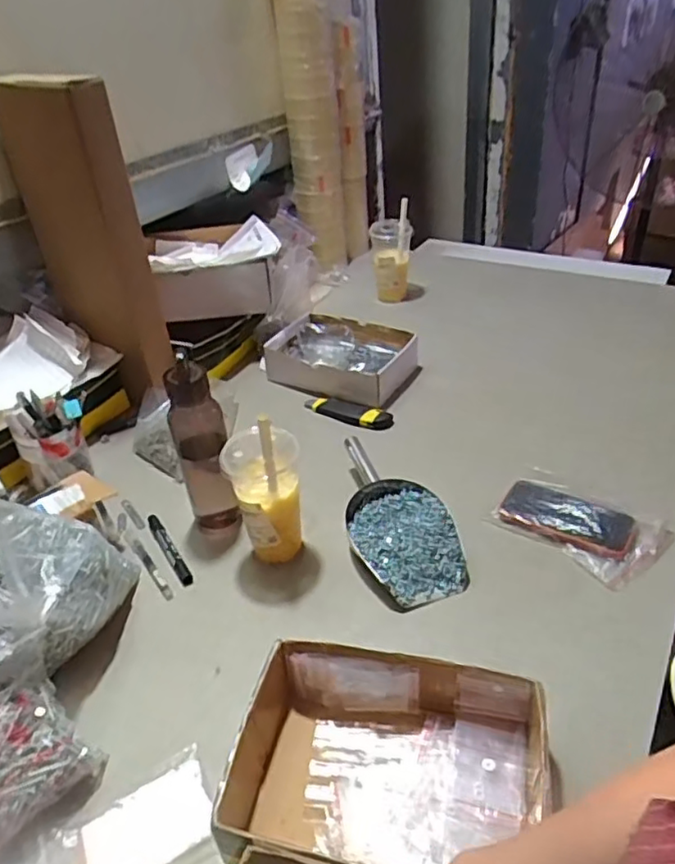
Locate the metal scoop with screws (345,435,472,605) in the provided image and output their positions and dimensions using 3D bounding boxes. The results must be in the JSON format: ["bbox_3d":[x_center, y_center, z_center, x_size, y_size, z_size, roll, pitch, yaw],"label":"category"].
[{"bbox_3d":[0.066,0.108,0.827,0.128,0.051,0.267,-15,37,-14],"label":"metal scoop with screws"}]

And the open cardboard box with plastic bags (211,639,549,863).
[{"bbox_3d":[0.038,0.285,0.556,0.276,0.074,0.173,4,37,12],"label":"open cardboard box with plastic bags"}]

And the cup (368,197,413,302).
[{"bbox_3d":[0.122,-0.396,1.411,0.091,0.205,0.081,-1,36,5],"label":"cup"}]

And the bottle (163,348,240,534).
[{"bbox_3d":[-0.173,0.021,0.809,0.067,0.239,0.071,-16,37,-15],"label":"bottle"}]

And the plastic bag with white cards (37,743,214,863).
[{"bbox_3d":[-0.185,0.356,0.546,0.154,0.022,0.082,-22,39,-22],"label":"plastic bag with white cards"}]

